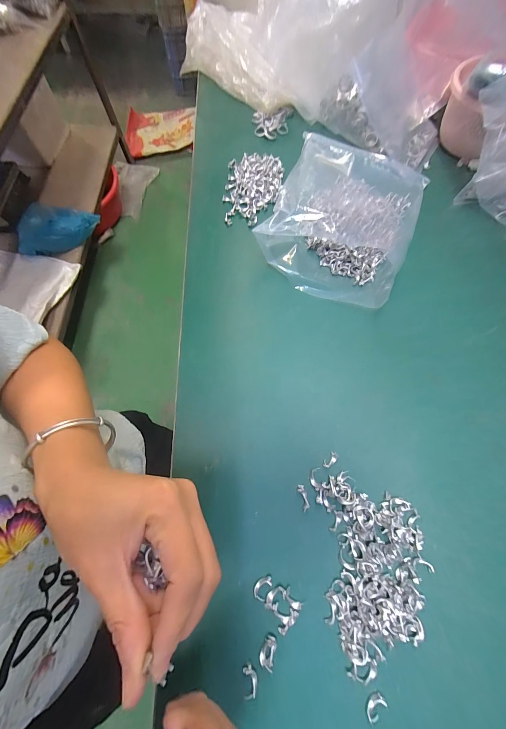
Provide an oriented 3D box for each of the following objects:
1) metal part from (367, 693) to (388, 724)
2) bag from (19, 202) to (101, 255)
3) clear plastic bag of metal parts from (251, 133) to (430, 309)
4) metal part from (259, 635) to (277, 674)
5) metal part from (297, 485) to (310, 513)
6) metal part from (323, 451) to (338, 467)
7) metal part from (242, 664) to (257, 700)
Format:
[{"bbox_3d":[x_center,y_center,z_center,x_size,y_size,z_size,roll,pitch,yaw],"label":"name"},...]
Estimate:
[{"bbox_3d":[0.097,0.272,0.219,0.012,0.004,0.019,43,73,14],"label":"metal part"},{"bbox_3d":[-0.727,-0.497,1.028,0.280,0.095,0.163,-1,68,0],"label":"bag"},{"bbox_3d":[0.138,-0.227,0.395,0.200,0.064,0.285,21,69,7],"label":"clear plastic bag of metal parts"},{"bbox_3d":[0.012,0.239,0.230,0.012,0.004,0.022,14,69,4],"label":"metal part"},{"bbox_3d":[0.050,0.132,0.275,0.008,0.004,0.024,-15,70,-7],"label":"metal part"},{"bbox_3d":[0.081,0.100,0.290,0.020,0.004,0.009,-39,74,-15],"label":"metal part"},{"bbox_3d":[-0.002,0.255,0.223,0.011,0.004,0.020,-5,69,-3],"label":"metal part"}]

